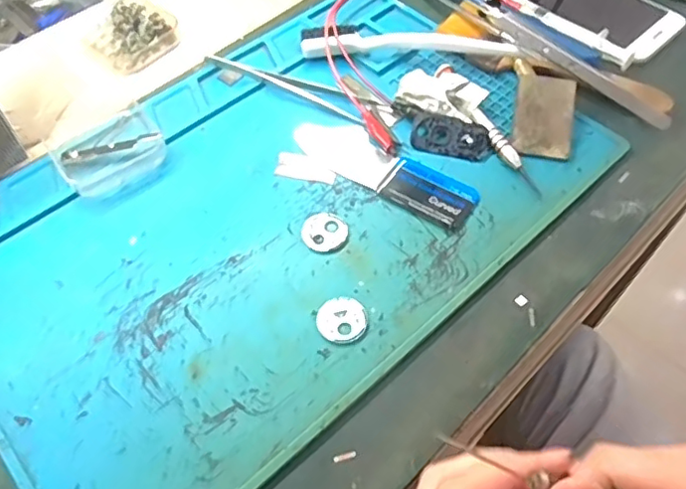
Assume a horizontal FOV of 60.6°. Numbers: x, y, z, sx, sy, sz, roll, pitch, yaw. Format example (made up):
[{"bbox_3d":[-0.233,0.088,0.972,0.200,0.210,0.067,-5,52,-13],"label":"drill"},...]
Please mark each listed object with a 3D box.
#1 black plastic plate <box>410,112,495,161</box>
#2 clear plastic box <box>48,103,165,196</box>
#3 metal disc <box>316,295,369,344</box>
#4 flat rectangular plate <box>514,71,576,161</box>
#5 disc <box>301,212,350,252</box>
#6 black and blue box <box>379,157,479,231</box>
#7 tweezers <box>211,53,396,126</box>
[{"bbox_3d":[0.069,-0.068,0.370,0.051,0.008,0.026,10,57,8],"label":"black plastic plate"},{"bbox_3d":[-0.145,-0.060,0.367,0.062,0.015,0.056,-34,62,-20],"label":"clear plastic box"},{"bbox_3d":[0.000,0.038,0.305,0.026,0.004,0.026,0,56,1],"label":"metal disc"},{"bbox_3d":[0.131,-0.085,0.380,0.036,0.004,0.068,13,66,4],"label":"flat rectangular plate"},{"bbox_3d":[-0.010,-0.008,0.336,0.026,0.004,0.026,0,56,1],"label":"disc"},{"bbox_3d":[0.052,-0.031,0.349,0.052,0.004,0.034,28,61,18],"label":"black and blue box"},{"bbox_3d":[-0.031,-0.112,0.402,0.128,0.011,0.025,24,60,16],"label":"tweezers"}]

